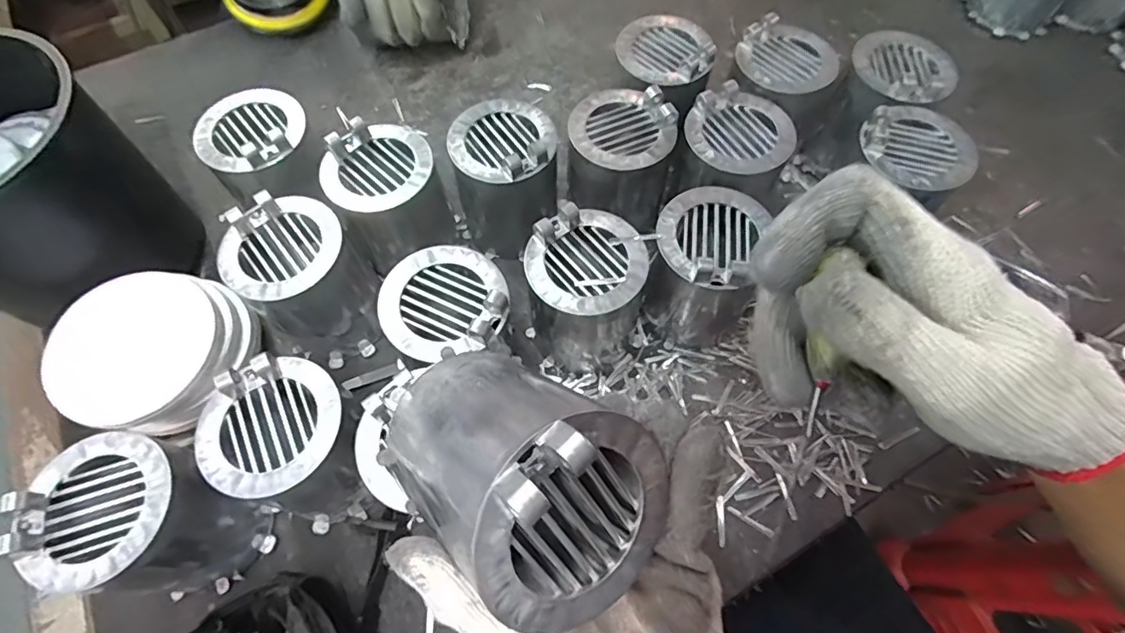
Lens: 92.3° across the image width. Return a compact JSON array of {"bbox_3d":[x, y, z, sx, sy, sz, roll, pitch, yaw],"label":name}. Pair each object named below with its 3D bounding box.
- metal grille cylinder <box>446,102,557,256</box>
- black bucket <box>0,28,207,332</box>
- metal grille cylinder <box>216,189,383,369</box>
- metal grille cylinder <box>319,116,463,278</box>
[{"bbox_3d":[-0.047,-0.117,0.475,0.081,0.120,0.083,0,64,0],"label":"metal grille cylinder"},{"bbox_3d":[-0.420,-0.095,0.423,0.173,0.161,0.165,0,64,0],"label":"black bucket"},{"bbox_3d":[-0.199,-0.026,0.434,0.086,0.115,0.088,-37,69,-16],"label":"metal grille cylinder"},{"bbox_3d":[-0.143,-0.094,0.466,0.086,0.114,0.081,0,64,0],"label":"metal grille cylinder"}]

